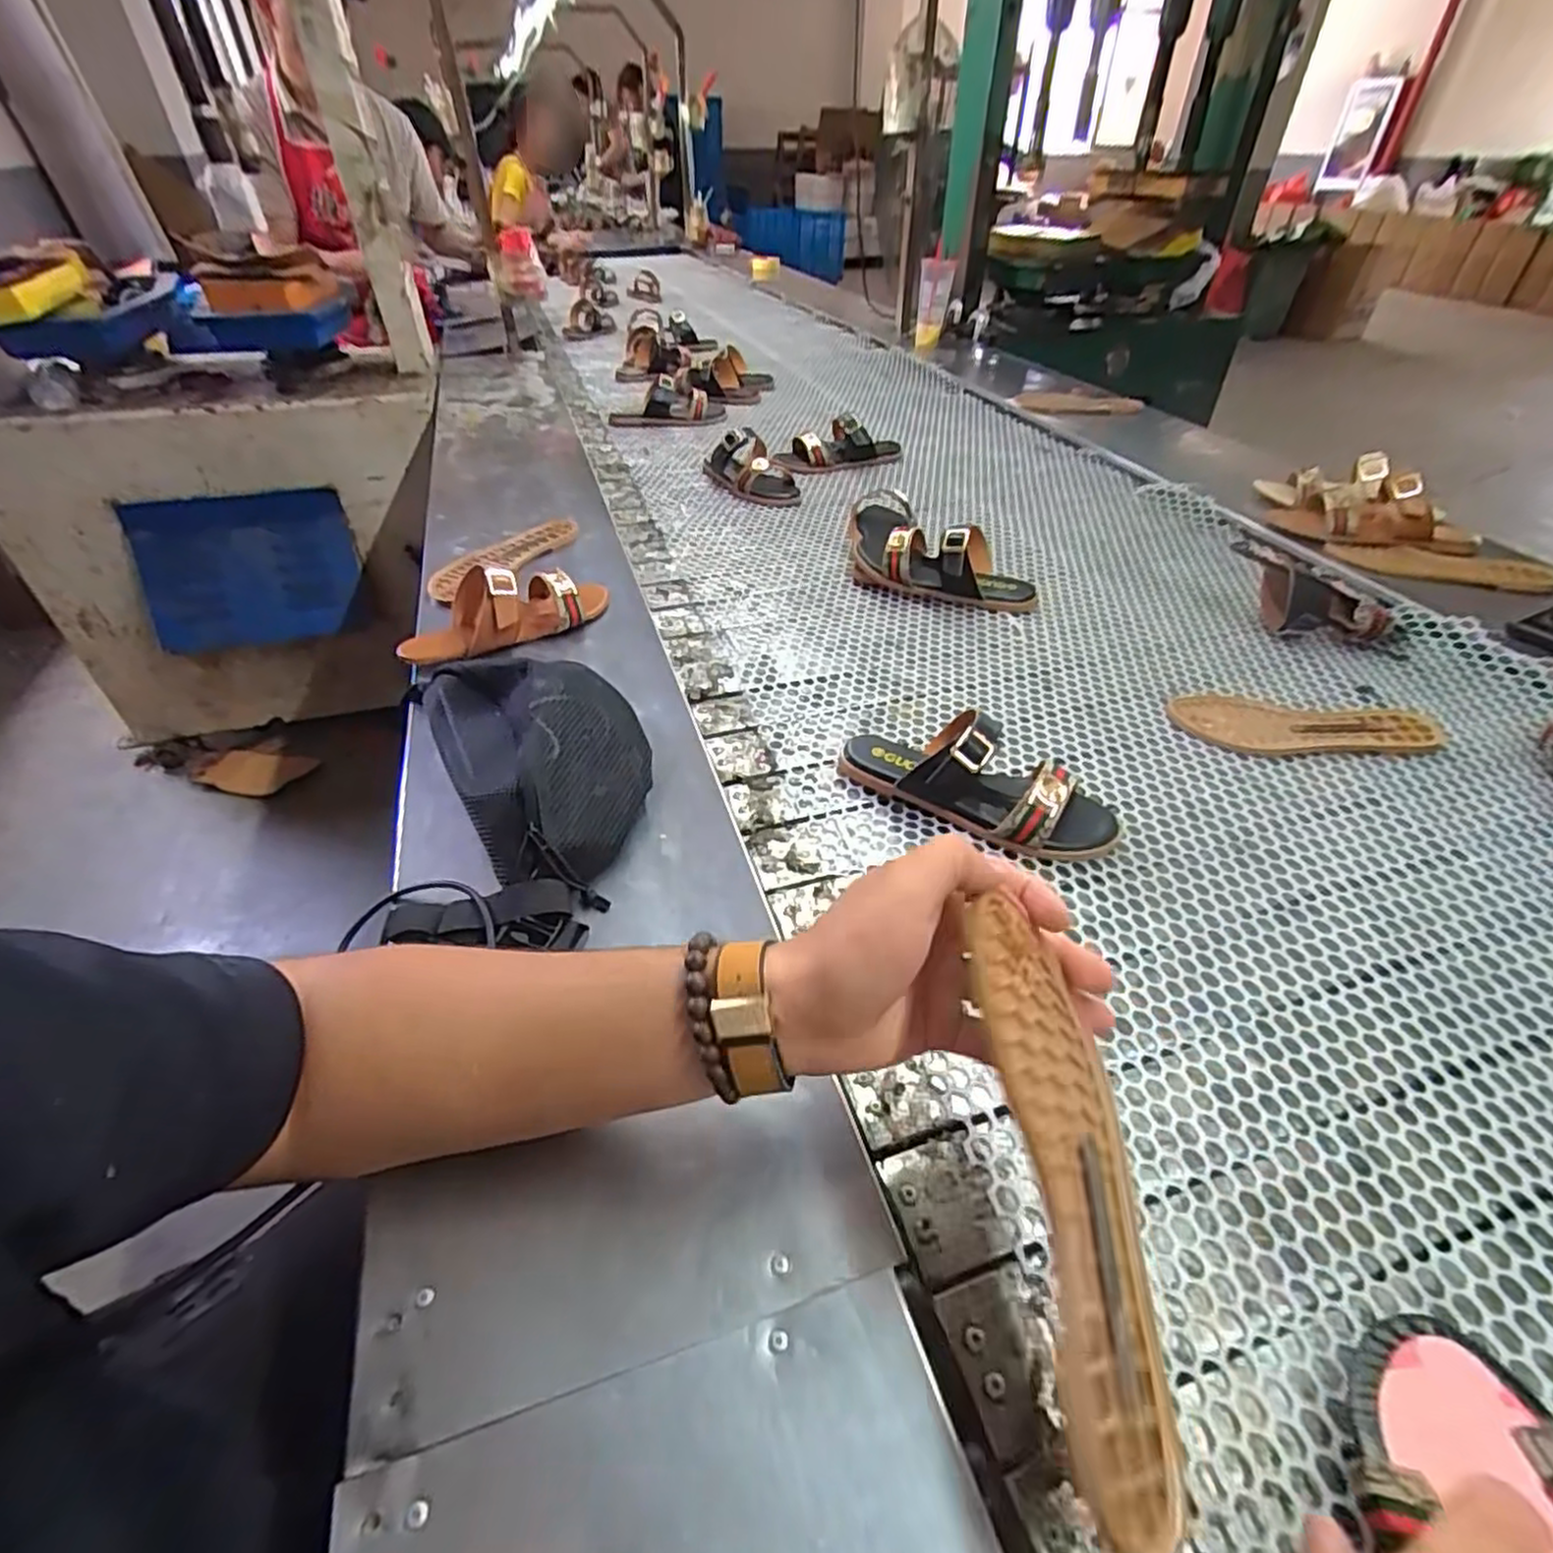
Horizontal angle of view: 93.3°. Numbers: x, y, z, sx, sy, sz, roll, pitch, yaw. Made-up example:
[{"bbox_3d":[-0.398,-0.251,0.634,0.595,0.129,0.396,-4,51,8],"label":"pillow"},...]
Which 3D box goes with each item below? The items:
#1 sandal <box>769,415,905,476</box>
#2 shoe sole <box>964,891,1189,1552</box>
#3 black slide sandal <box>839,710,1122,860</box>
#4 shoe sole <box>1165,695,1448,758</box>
[{"bbox_3d":[0.106,-0.574,1.266,0.240,0.081,0.086,-15,43,-16],"label":"sandal"},{"bbox_3d":[0.125,0.164,0.304,0.073,0.009,0.221,16,55,-34],"label":"shoe sole"},{"bbox_3d":[0.160,-0.001,0.591,0.230,0.083,0.085,16,44,17],"label":"black slide sandal"},{"bbox_3d":[0.505,-0.053,0.704,0.233,0.016,0.093,2,41,2],"label":"shoe sole"}]

